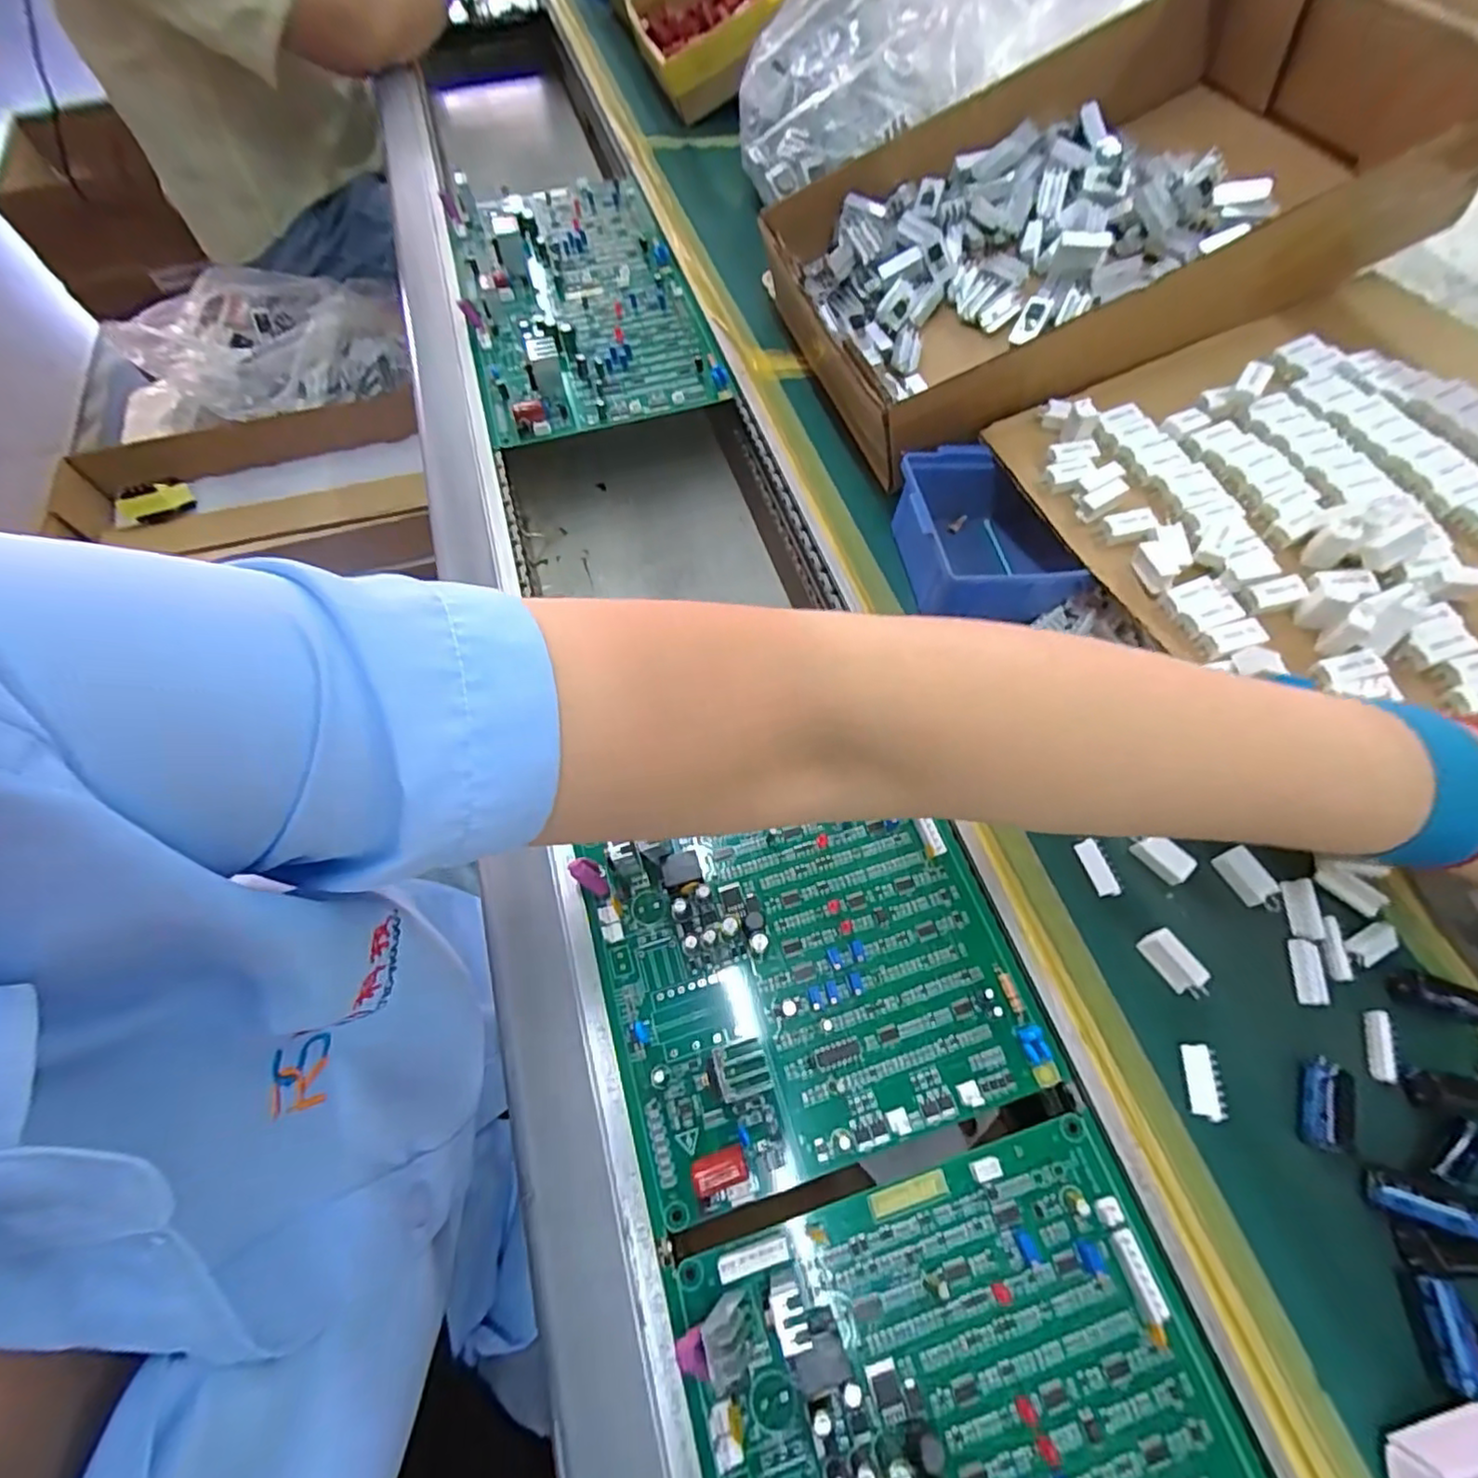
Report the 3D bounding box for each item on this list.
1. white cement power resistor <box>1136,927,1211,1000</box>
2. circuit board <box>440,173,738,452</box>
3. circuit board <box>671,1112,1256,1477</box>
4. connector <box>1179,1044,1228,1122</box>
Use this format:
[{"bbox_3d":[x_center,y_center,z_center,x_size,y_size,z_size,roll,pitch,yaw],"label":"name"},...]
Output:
[{"bbox_3d":[0.197,0.103,0.295,0.012,0.015,0.030,-27,65,-14],"label":"white cement power resistor"},{"bbox_3d":[-0.144,-0.392,0.561,0.182,0.035,0.341,-16,63,-8],"label":"circuit board"},{"bbox_3d":[0.086,0.251,0.217,0.177,0.033,0.172,-15,63,-8],"label":"circuit board"},{"bbox_3d":[0.193,0.143,0.270,0.013,0.006,0.027,7,62,4],"label":"connector"}]

